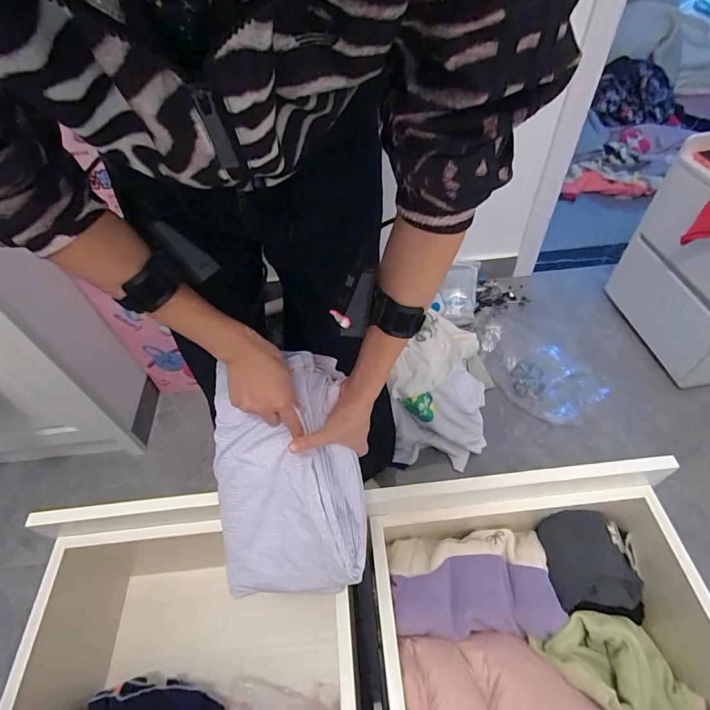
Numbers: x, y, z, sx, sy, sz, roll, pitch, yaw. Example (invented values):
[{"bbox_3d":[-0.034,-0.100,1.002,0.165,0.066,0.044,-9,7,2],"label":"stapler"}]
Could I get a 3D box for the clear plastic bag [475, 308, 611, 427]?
[{"bbox_3d":[0.512,0.007,1.190,0.277,0.107,0.396,-21,53,-13],"label":"clear plastic bag"}]

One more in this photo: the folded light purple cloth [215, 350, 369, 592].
[{"bbox_3d":[-0.091,0.158,0.540,0.192,0.052,0.312,-6,96,9],"label":"folded light purple cloth"}]

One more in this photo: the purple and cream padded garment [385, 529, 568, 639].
[{"bbox_3d":[0.177,0.347,0.640,0.244,0.058,0.143,-3,50,1],"label":"purple and cream padded garment"}]

